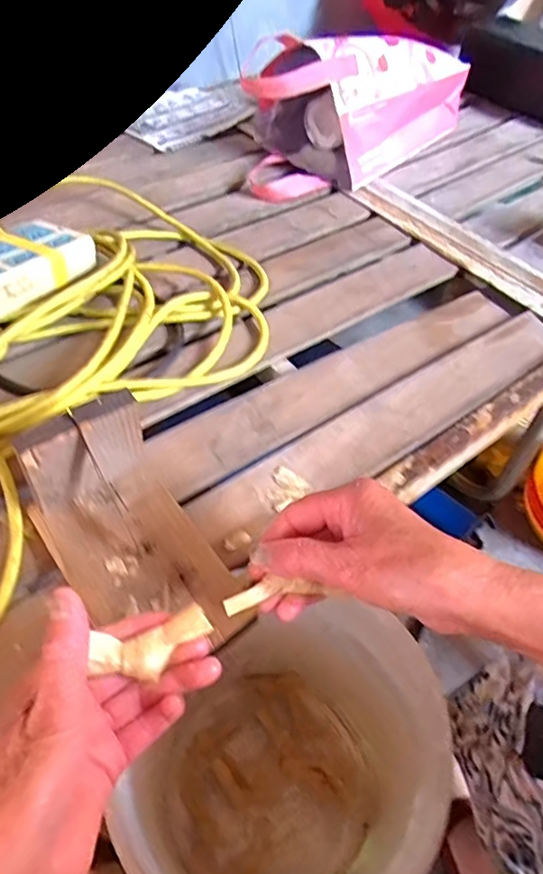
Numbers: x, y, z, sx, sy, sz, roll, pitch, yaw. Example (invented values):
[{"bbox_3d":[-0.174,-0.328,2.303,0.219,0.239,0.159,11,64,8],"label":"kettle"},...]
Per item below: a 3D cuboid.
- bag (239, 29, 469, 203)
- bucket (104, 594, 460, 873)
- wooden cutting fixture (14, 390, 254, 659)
[{"bbox_3d":[0.099,-0.452,0.760,0.171,0.145,0.345,38,57,24],"label":"bag"},{"bbox_3d":[0.000,0.305,0.516,0.242,0.253,0.233,2,49,-2],"label":"bucket"},{"bbox_3d":[-0.085,0.062,0.346,0.083,0.087,0.150,-28,58,-25],"label":"wooden cutting fixture"}]

